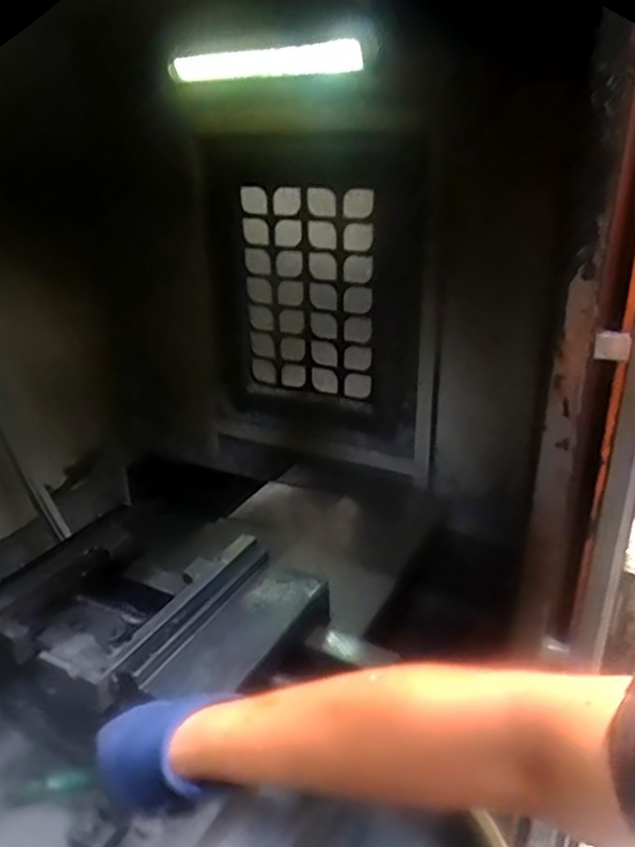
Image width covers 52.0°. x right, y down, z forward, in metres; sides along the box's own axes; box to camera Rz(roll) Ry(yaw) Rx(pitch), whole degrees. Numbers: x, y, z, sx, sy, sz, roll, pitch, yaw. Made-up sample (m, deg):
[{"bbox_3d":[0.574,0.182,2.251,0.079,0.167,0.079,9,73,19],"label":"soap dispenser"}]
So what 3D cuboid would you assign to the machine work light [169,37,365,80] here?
[{"bbox_3d":[-0.123,-0.828,1.497,0.524,0.055,0.060,13,28,29],"label":"machine work light"}]

